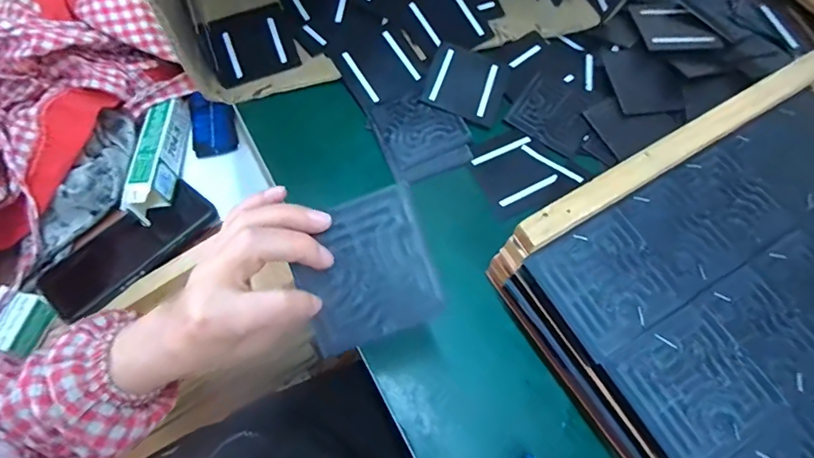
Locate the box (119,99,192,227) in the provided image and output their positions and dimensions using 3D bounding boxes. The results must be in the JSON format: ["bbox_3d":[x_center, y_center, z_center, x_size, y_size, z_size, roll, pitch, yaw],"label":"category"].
[{"bbox_3d":[-0.263,-0.080,0.476,0.033,0.040,0.157,-1,66,-3],"label":"box"}]

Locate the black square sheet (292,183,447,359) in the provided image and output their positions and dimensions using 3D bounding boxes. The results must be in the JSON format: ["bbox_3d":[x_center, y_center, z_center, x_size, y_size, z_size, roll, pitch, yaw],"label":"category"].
[{"bbox_3d":[-0.024,0.024,0.258,0.077,0.004,0.079,-20,95,-7],"label":"black square sheet"}]

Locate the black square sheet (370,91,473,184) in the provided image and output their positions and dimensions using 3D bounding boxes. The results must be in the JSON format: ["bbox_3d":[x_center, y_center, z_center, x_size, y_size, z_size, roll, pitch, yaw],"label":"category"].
[{"bbox_3d":[0.015,-0.093,0.435,0.083,0.004,0.087,-22,74,-6],"label":"black square sheet"}]

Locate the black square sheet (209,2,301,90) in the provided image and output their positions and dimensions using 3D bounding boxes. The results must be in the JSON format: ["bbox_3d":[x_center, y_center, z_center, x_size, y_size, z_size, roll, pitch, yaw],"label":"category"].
[{"bbox_3d":[-0.161,-0.195,0.466,0.082,0.010,0.092,-21,69,-8],"label":"black square sheet"}]

